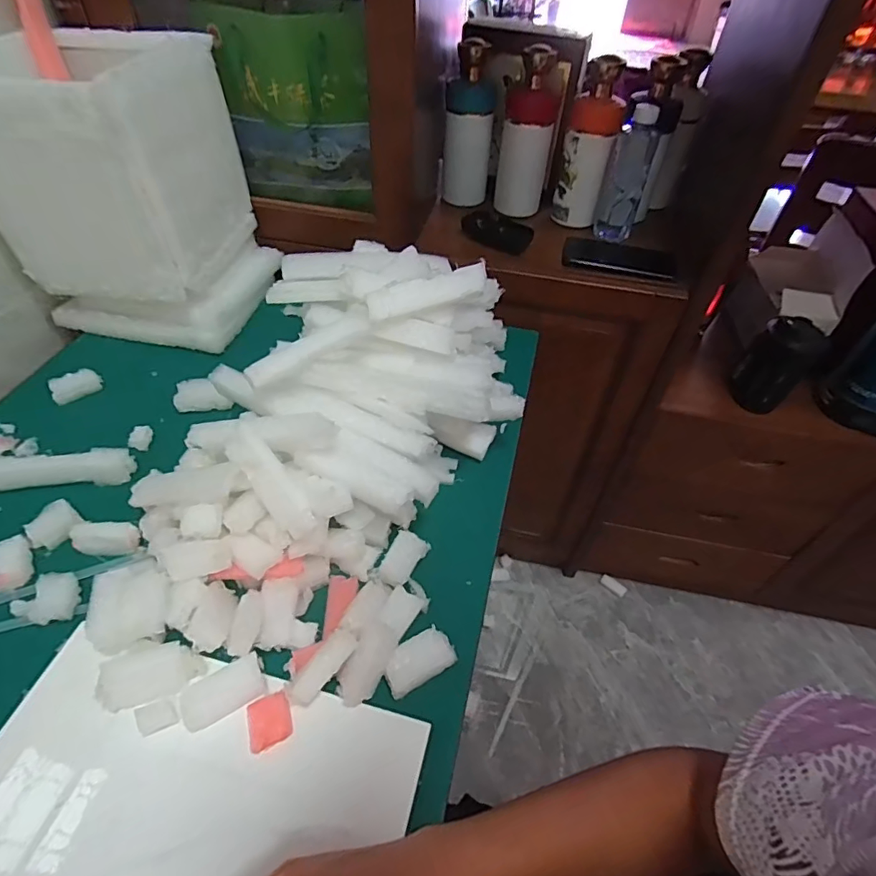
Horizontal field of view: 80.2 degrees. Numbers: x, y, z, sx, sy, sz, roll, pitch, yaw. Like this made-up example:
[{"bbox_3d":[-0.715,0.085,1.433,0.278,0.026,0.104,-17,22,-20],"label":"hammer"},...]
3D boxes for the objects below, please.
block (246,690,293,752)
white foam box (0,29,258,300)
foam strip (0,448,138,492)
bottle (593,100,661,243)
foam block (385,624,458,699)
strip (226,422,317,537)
[{"bbox_3d":[-0.123,0.205,0.377,0.030,0.004,0.033,-15,51,-17],"label":"block"},{"bbox_3d":[-0.372,-0.316,0.604,0.219,0.230,0.175,6,48,1],"label":"white foam box"},{"bbox_3d":[-0.391,0.031,0.526,0.153,0.021,0.032,-4,48,-8],"label":"foam strip"},{"bbox_3d":[0.284,-0.391,0.776,0.062,0.184,0.057,26,51,18],"label":"bottle"},{"bbox_3d":[-0.014,0.178,0.418,0.058,0.019,0.031,-22,53,-23],"label":"foam block"},{"bbox_3d":[-0.141,0.037,0.441,0.026,0.021,0.106,-35,90,-31],"label":"strip"}]

